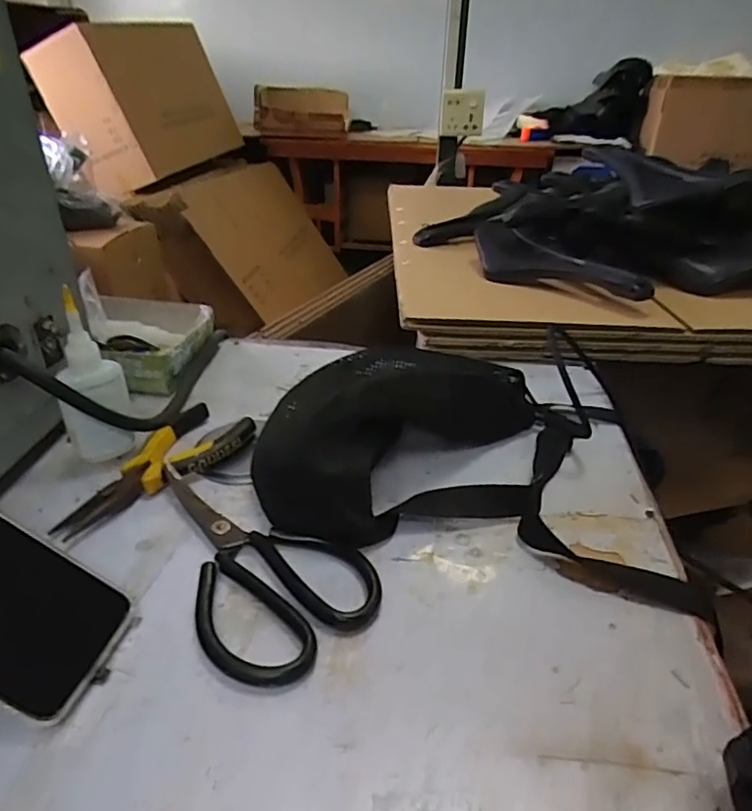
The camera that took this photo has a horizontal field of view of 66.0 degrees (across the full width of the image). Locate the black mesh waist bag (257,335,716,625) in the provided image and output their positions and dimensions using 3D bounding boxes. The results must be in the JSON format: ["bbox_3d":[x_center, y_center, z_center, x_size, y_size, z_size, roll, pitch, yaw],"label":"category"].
[{"bbox_3d":[0.074,0.017,0.437,0.284,0.081,0.221,8,31,10],"label":"black mesh waist bag"}]

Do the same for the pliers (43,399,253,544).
[{"bbox_3d":[-0.165,0.043,0.429,0.069,0.021,0.150,21,36,28],"label":"pliers"}]

